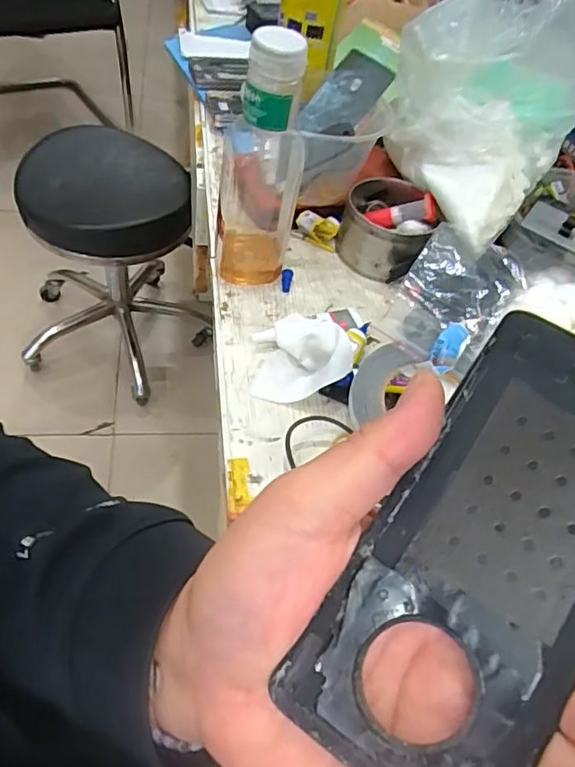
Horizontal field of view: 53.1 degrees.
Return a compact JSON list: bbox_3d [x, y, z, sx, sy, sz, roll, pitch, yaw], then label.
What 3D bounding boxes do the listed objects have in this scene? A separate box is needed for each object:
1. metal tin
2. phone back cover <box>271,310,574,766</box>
[{"bbox_3d":[0.097,-0.150,0.569,0.088,0.055,0.107,14,51,7],"label":"metal tin"},{"bbox_3d":[0.067,0.052,0.182,0.071,0.006,0.155,31,78,20],"label":"phone back cover"}]

